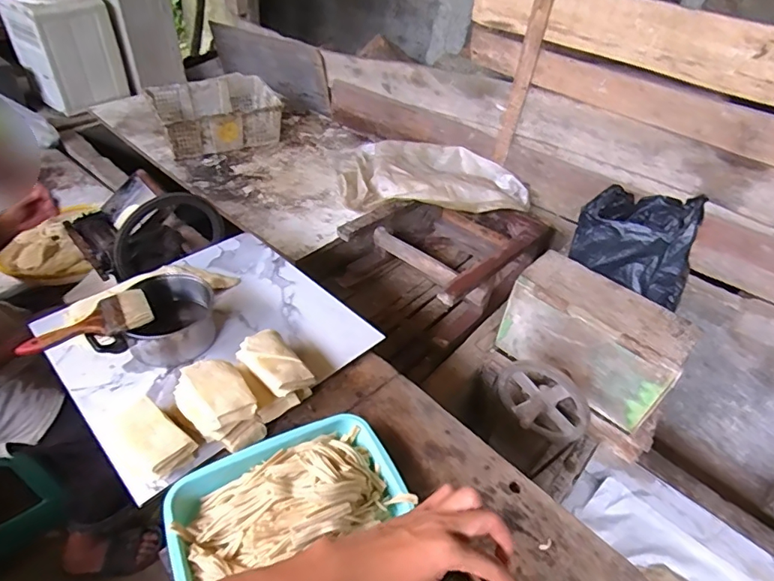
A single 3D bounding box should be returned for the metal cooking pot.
[{"bbox_3d":[-0.415,0.056,0.913,0.178,0.109,0.167,4,43,-3],"label":"metal cooking pot"}]

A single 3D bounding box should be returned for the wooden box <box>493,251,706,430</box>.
[{"bbox_3d":[0.441,0.099,1.074,0.351,0.222,0.133,34,50,26],"label":"wooden box"}]

